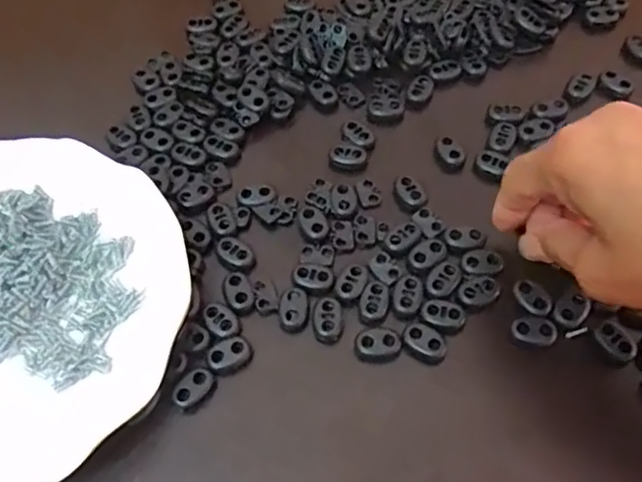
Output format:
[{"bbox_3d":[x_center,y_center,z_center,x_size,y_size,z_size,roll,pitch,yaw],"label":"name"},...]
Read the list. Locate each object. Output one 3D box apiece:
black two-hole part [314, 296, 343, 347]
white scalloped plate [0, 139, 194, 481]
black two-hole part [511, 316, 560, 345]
[{"bbox_3d":[0.004,0.039,0.306,0.013,0.010,0.022,0,60,3],"label":"black two-hole part"},{"bbox_3d":[-0.153,0.031,0.297,0.175,0.018,0.175,-23,61,-10],"label":"white scalloped plate"},{"bbox_3d":[0.101,0.042,0.296,0.021,0.006,0.012,12,61,10],"label":"black two-hole part"}]

